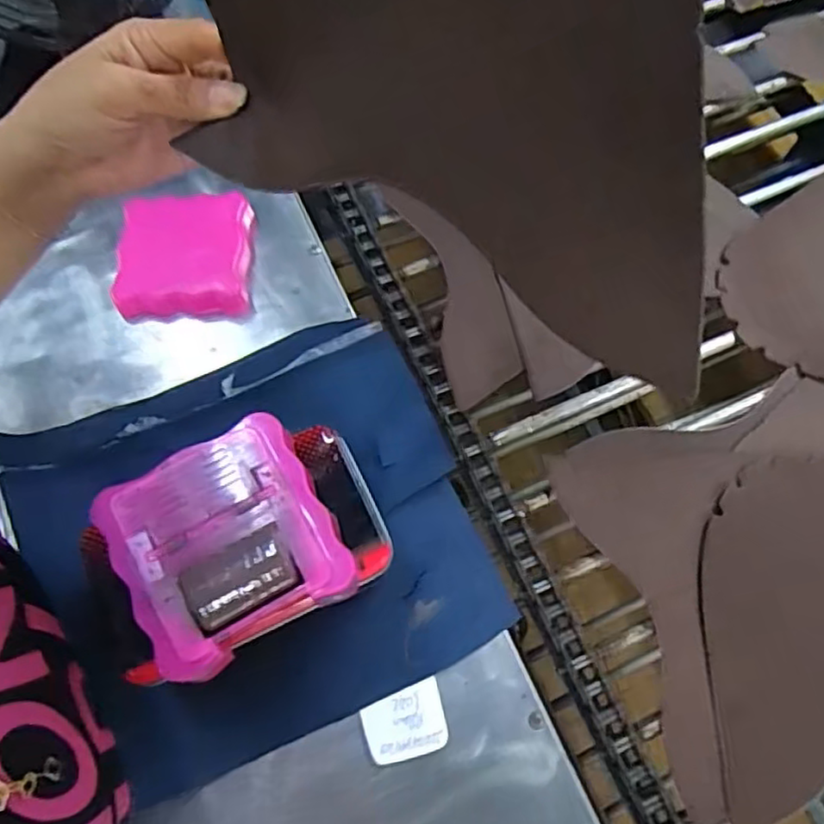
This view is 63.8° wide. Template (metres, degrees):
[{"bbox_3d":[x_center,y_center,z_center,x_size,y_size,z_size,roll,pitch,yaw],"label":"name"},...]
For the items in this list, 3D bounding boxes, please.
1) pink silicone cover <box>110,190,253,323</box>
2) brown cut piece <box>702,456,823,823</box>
[{"bbox_3d":[-0.189,-0.131,0.548,0.106,0.025,0.106,-4,69,-1],"label":"pink silicone cover"},{"bbox_3d":[0.294,0.141,0.470,0.221,0.023,0.209,-16,70,-5],"label":"brown cut piece"}]

